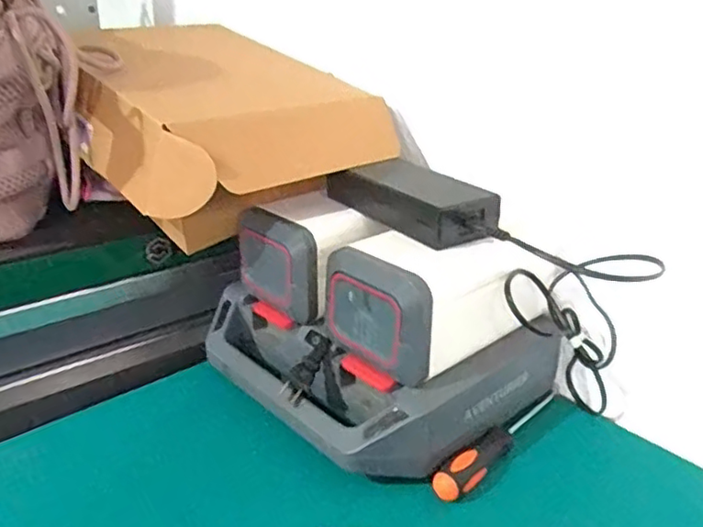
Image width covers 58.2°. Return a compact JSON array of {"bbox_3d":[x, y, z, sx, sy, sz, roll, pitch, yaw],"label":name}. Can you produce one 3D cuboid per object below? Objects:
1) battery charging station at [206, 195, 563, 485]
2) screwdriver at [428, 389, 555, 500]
[{"bbox_3d":[0.019,0.038,0.595,0.233,0.151,0.276,-18,30,-39],"label":"battery charging station"},{"bbox_3d":[0.132,0.149,0.544,0.024,0.021,0.181,21,30,38],"label":"screwdriver"}]

